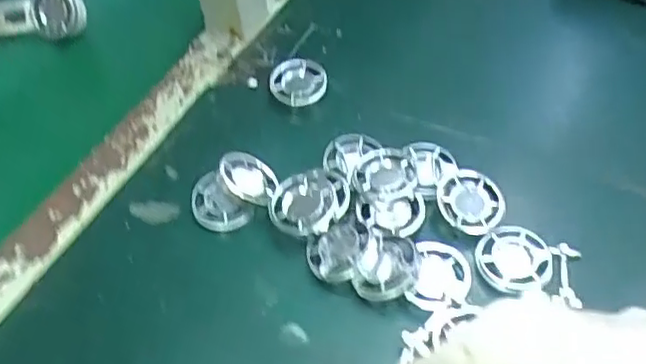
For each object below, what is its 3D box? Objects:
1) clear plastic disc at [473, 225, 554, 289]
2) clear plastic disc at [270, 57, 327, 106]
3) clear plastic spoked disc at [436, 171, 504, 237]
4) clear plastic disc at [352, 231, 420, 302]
[{"bbox_3d":[0.103,0.041,0.351,0.039,0.009,0.038,-2,50,3],"label":"clear plastic disc"},{"bbox_3d":[-0.017,-0.070,0.454,0.036,0.010,0.037,28,64,9],"label":"clear plastic disc"},{"bbox_3d":[0.085,0.010,0.374,0.039,0.011,0.037,-2,50,3],"label":"clear plastic spoked disc"},{"bbox_3d":[0.033,0.043,0.345,0.035,0.011,0.037,-2,50,3],"label":"clear plastic disc"}]

